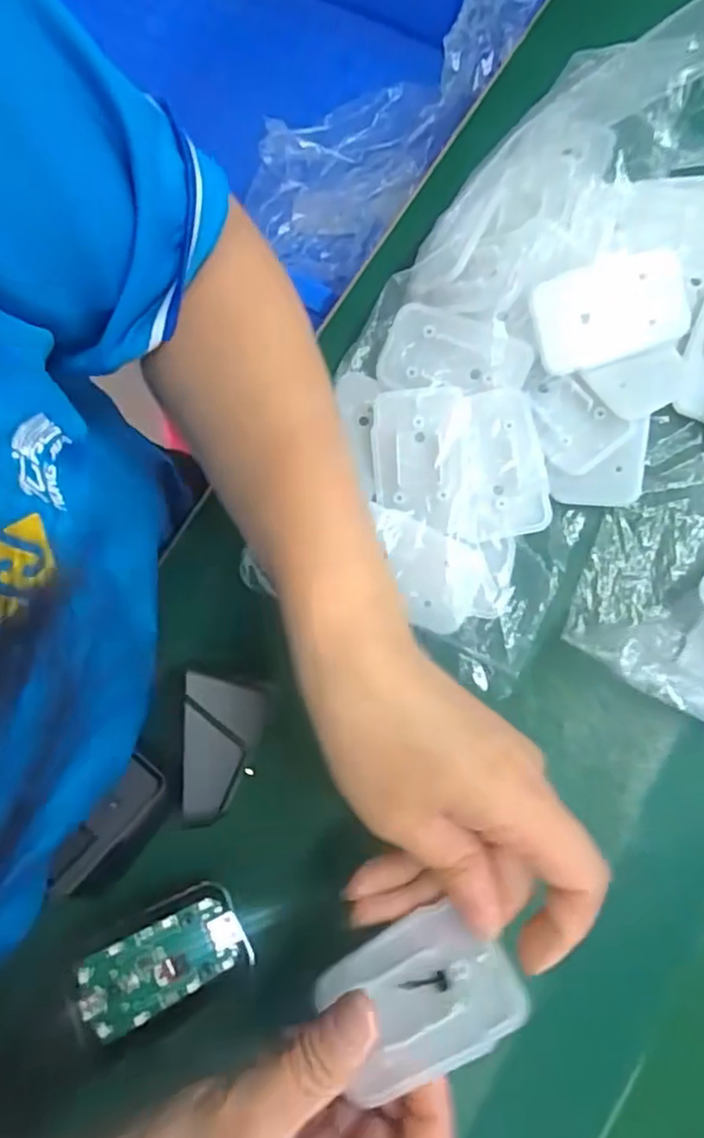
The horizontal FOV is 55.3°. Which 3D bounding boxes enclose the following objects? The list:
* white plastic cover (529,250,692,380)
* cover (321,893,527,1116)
[{"bbox_3d":[0.121,-0.119,0.312,0.069,0.005,0.043,-16,107,6],"label":"white plastic cover"},{"bbox_3d":[0.023,0.147,0.231,0.066,0.004,0.045,-31,56,3],"label":"cover"}]

